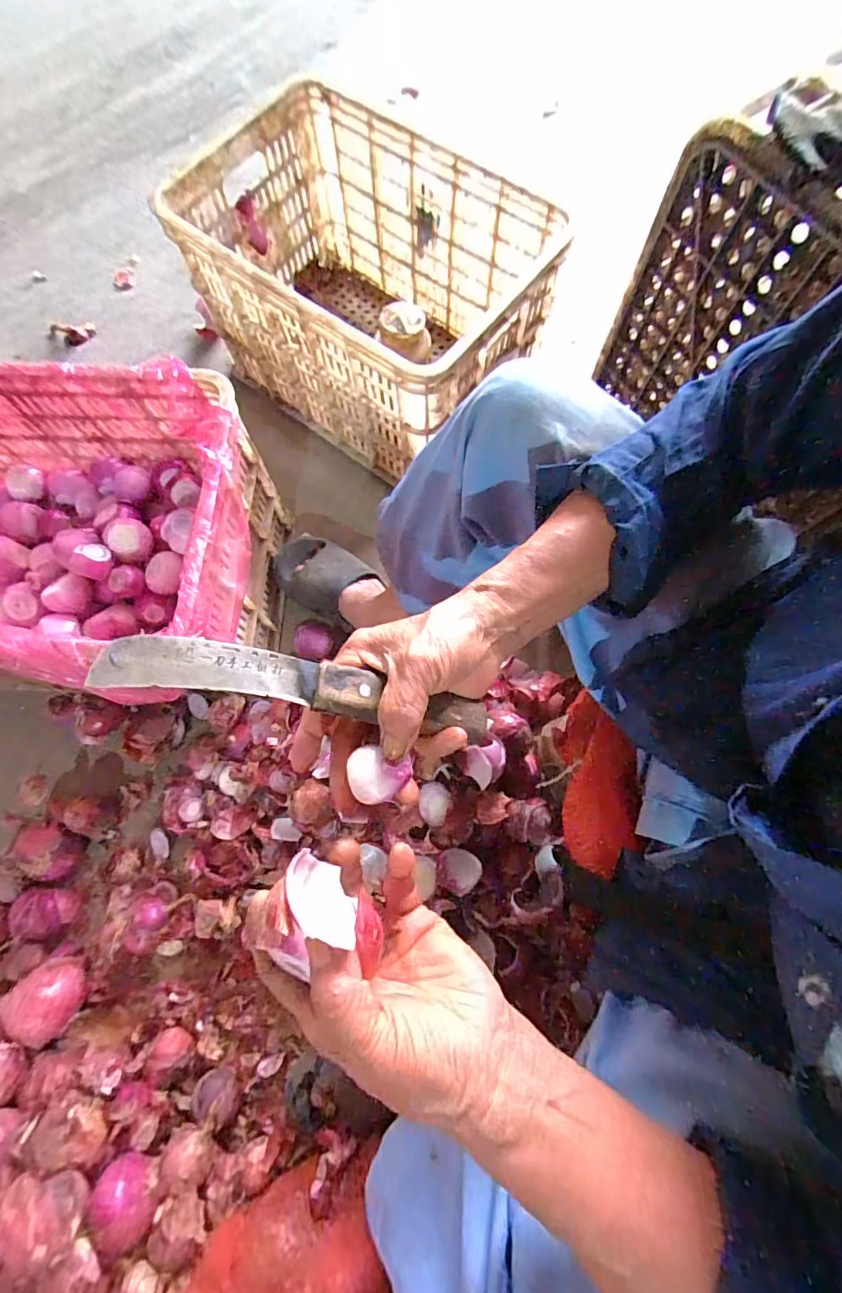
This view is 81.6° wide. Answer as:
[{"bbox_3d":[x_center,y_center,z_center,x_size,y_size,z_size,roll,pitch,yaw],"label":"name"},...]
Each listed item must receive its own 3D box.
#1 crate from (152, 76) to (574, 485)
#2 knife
[{"bbox_3d":[-0.089,-0.553,0.787,0.519,0.279,0.332,38,78,11],"label":"crate"},{"bbox_3d":[-0.060,0.024,0.282,0.216,0.012,0.033,12,73,-18],"label":"knife"}]

